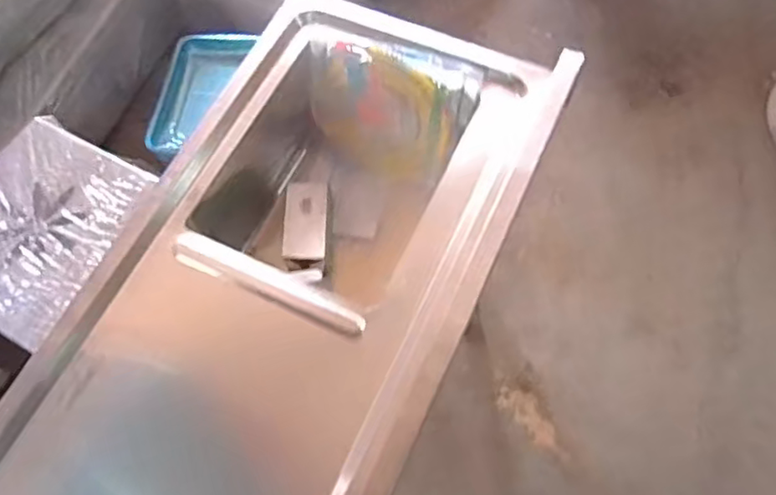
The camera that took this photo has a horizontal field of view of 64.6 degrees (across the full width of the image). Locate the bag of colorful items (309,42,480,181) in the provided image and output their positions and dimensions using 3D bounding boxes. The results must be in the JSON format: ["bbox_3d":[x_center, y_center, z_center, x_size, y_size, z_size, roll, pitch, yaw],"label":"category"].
[{"bbox_3d":[-0.006,-0.223,1.032,0.276,0.166,0.120,19,68,12],"label":"bag of colorful items"}]

